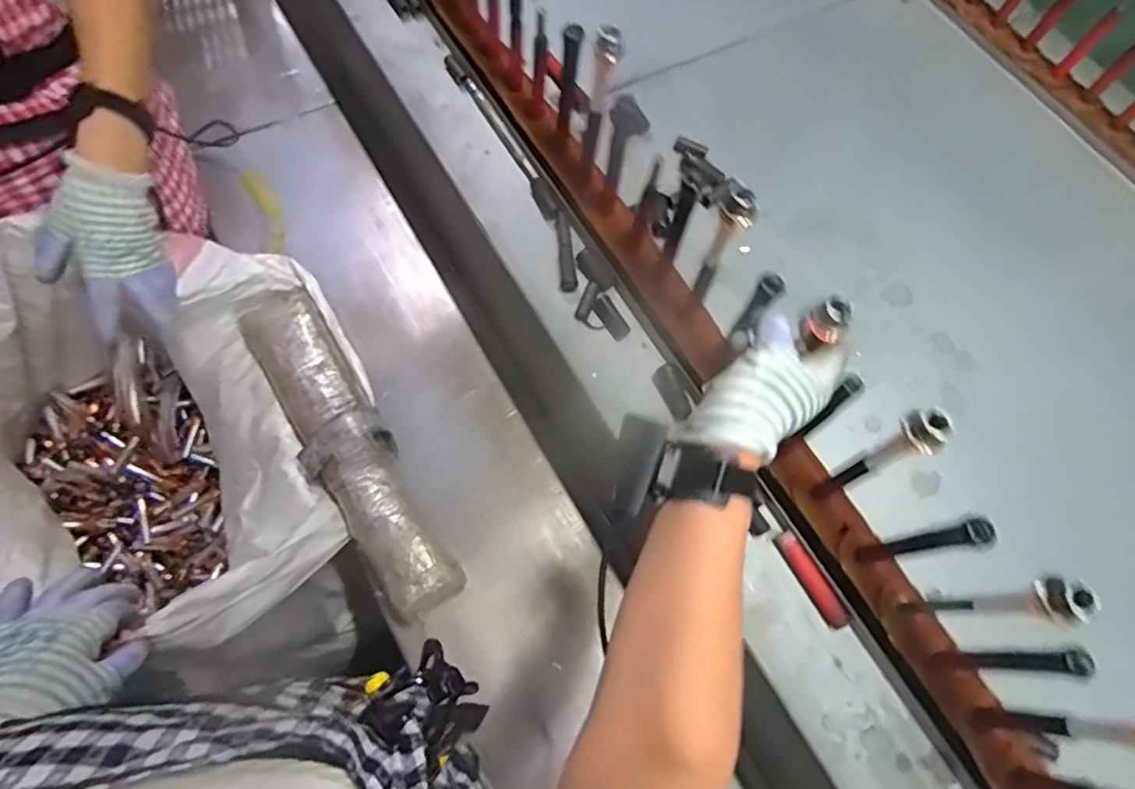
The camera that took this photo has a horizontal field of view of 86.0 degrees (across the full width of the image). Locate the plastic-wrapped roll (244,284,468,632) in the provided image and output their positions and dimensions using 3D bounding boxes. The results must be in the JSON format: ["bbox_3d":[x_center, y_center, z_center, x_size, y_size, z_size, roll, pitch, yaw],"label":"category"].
[{"bbox_3d":[-0.260,0.049,0.703,0.101,0.070,0.427,-32,69,-15],"label":"plastic-wrapped roll"}]

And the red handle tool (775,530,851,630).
[{"bbox_3d":[0.215,0.163,0.539,0.018,0.019,0.087,-28,68,-14],"label":"red handle tool"}]

